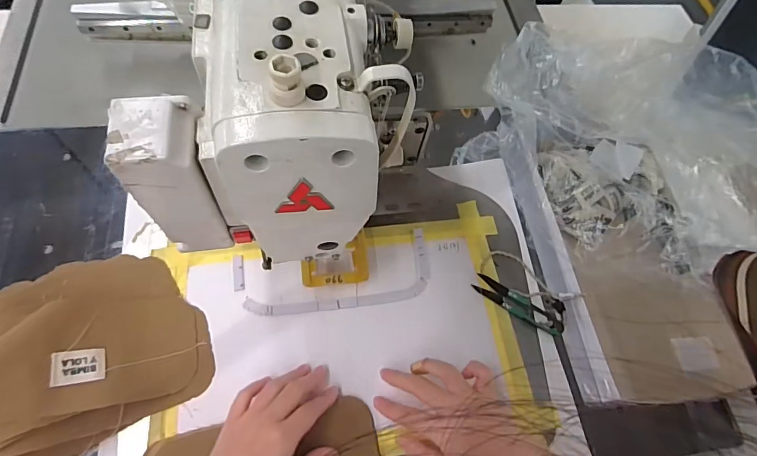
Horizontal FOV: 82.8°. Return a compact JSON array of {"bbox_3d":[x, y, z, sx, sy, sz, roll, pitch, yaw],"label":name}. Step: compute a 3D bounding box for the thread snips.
[{"bbox_3d":[0.160,0.080,0.478,0.104,0.006,0.040,26,63,7],"label":"thread snips"}]

